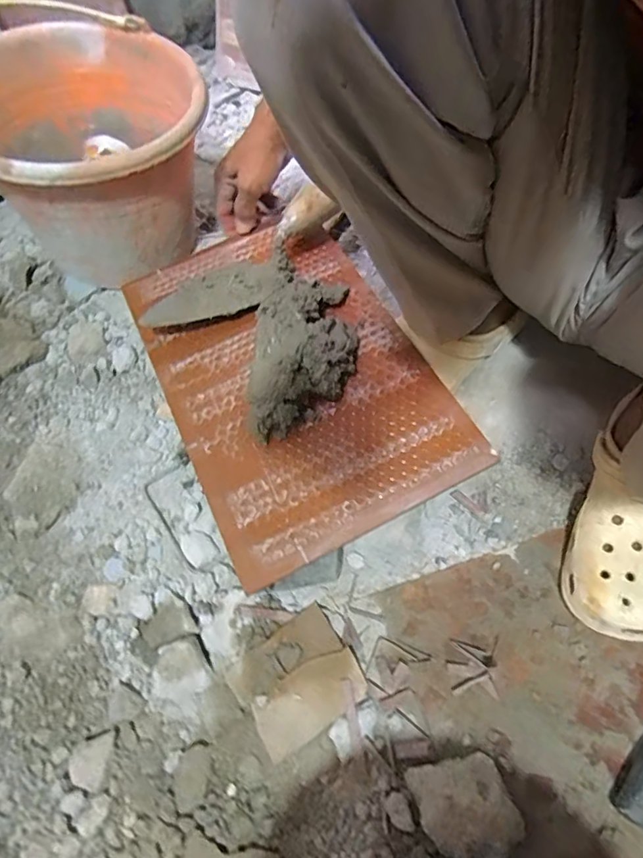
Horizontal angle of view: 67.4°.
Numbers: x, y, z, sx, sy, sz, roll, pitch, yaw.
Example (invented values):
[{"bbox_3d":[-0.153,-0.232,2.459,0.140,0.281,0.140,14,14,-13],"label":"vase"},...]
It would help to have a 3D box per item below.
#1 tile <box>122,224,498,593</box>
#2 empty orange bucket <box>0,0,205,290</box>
[{"bbox_3d":[-0.046,-0.066,0.501,0.257,0.016,0.387,-26,63,-7],"label":"tile"},{"bbox_3d":[-0.266,-0.318,0.553,0.259,0.192,0.291,-22,62,-11],"label":"empty orange bucket"}]

